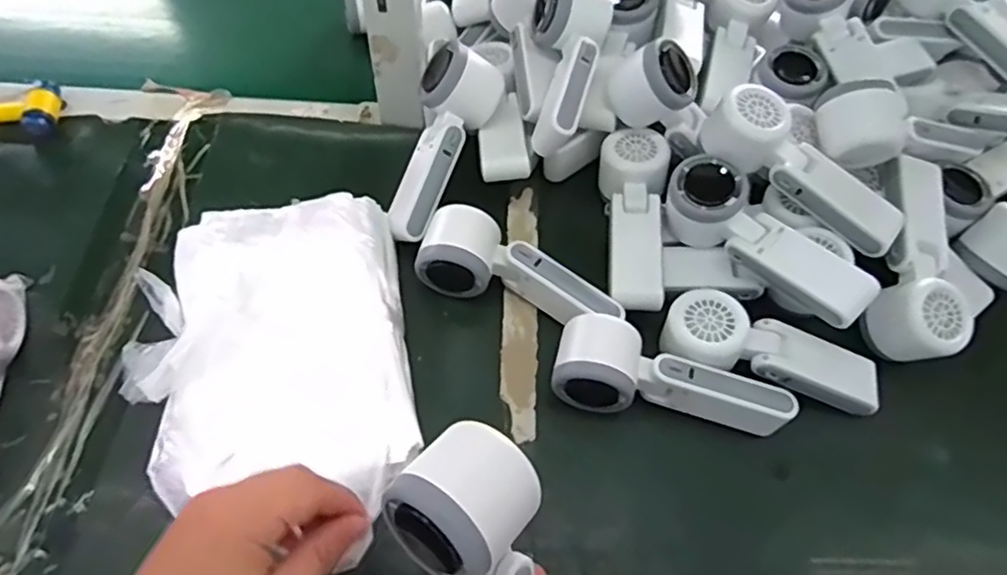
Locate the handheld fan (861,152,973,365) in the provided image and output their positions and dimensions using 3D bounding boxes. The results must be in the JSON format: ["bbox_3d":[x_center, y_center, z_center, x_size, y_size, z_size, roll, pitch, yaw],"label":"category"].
[{"bbox_3d":[0.324,-0.025,0.509,0.062,0.046,0.167,12,75,5],"label":"handheld fan"}]

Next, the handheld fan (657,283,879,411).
[{"bbox_3d":[0.202,0.049,0.488,0.165,0.039,0.052,19,60,-7],"label":"handheld fan"}]

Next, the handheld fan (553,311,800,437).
[{"bbox_3d":[0.121,0.069,0.473,0.164,0.044,0.061,12,59,5],"label":"handheld fan"}]

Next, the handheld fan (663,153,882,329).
[{"bbox_3d":[0.196,-0.033,0.500,0.053,0.053,0.166,-39,68,-23],"label":"handheld fan"}]

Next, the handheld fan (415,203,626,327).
[{"bbox_3d":[0.015,-0.009,0.515,0.155,0.047,0.062,19,59,8],"label":"handheld fan"}]

